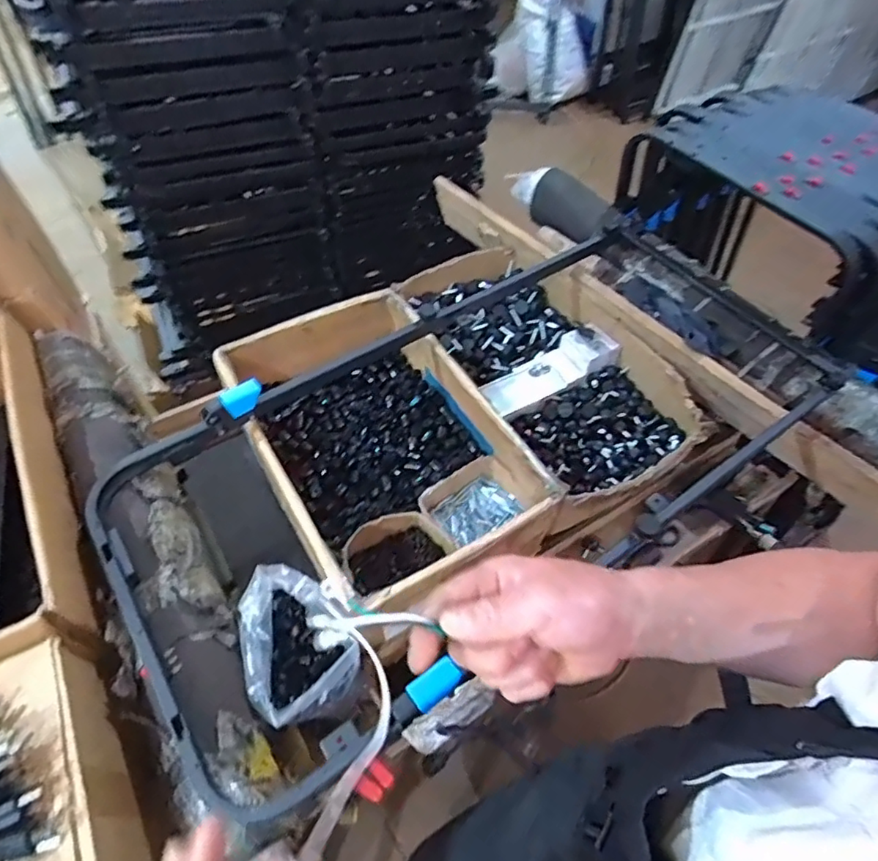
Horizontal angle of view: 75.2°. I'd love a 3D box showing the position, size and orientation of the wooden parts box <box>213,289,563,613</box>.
[{"bbox_3d":[-0.106,0.017,0.948,0.342,0.160,0.540,-25,58,-19],"label":"wooden parts box"}]

